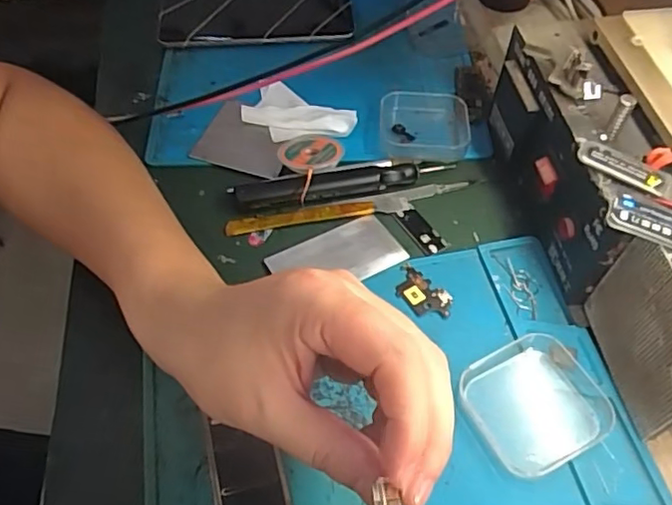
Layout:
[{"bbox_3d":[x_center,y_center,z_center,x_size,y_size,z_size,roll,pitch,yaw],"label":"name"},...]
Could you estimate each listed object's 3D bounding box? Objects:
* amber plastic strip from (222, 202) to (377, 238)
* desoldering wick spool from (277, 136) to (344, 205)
[{"bbox_3d":[-0.024,-0.024,0.388,0.097,0.007,0.011,-9,54,-6],"label":"amber plastic strip"},{"bbox_3d":[-0.019,-0.065,0.407,0.050,0.014,0.044,-38,62,-24],"label":"desoldering wick spool"}]

